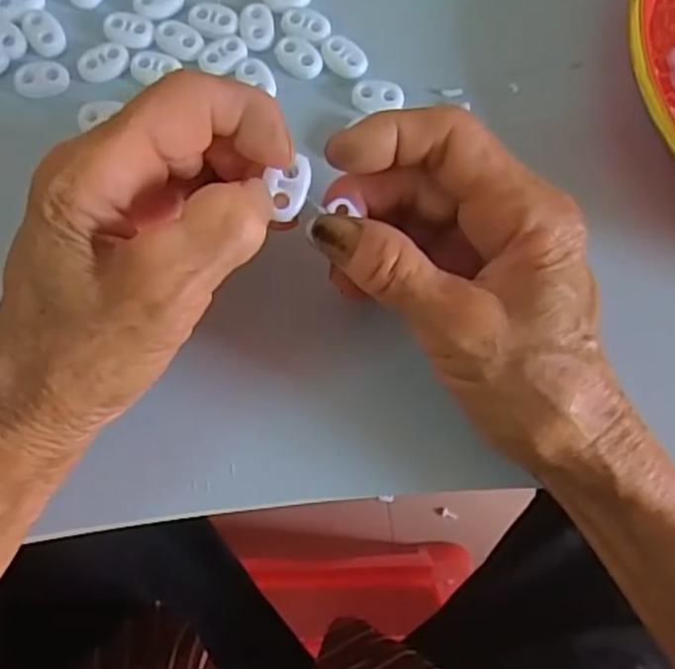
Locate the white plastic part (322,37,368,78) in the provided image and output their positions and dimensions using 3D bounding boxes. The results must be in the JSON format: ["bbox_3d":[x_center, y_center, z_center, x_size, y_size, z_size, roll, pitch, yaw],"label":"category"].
[{"bbox_3d":[0.003,-0.121,0.298,0.015,0.005,0.021,-34,79,-8],"label":"white plastic part"}]

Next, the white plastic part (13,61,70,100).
[{"bbox_3d":[-0.126,-0.109,0.291,0.022,0.004,0.015,-10,77,-3],"label":"white plastic part"}]

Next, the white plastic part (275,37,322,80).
[{"bbox_3d":[-0.017,-0.121,0.299,0.022,0.004,0.014,40,79,8],"label":"white plastic part"}]

